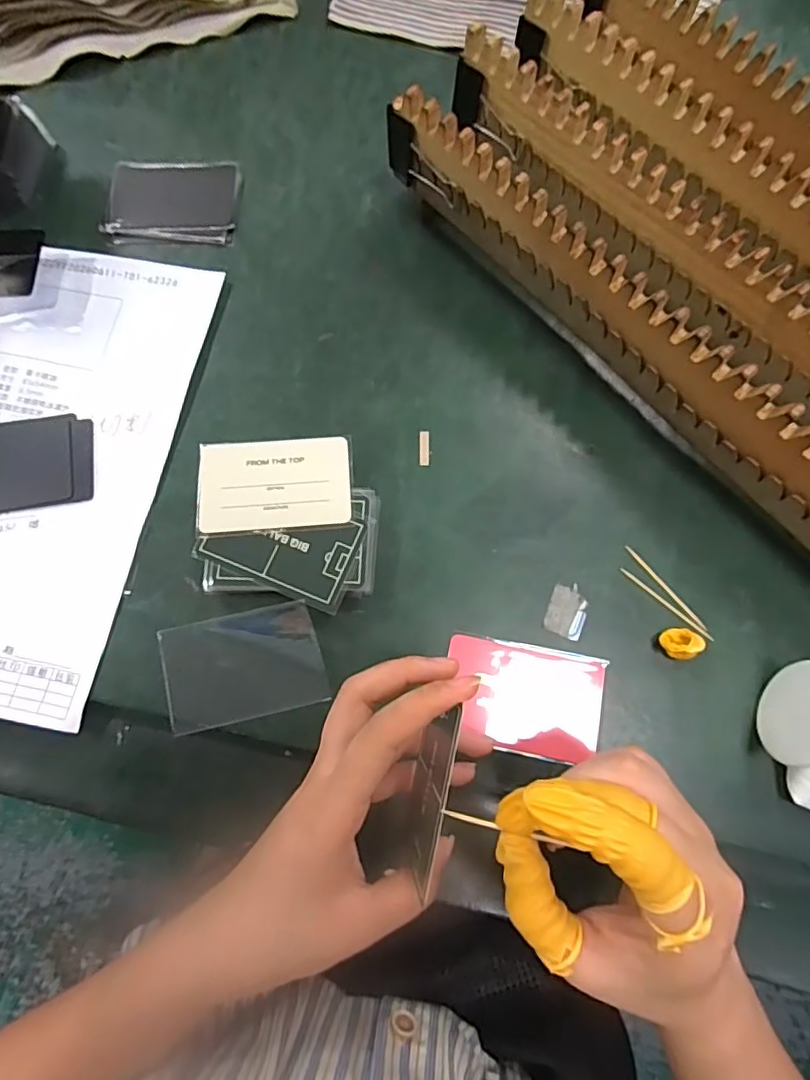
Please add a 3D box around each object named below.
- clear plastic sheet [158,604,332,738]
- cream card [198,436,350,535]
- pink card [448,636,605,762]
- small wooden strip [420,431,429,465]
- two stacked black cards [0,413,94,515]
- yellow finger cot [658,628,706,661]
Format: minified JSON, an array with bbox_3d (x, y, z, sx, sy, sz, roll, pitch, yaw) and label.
[{"bbox_3d":[-0.089,0.069,0.307,0.084,0.009,0.056,-12,81,-3],"label":"clear plastic sheet"},{"bbox_3d":[-0.074,-0.032,0.321,0.084,0.004,0.053,-4,74,-2],"label":"cream card"},{"bbox_3d":[0.065,0.086,0.307,0.083,0.005,0.056,11,77,3],"label":"pink card"},{"bbox_3d":[0.012,-0.057,0.343,0.006,0.004,0.022,0,76,1],"label":"small wooden strip"},{"bbox_3d":[-0.239,-0.046,0.346,0.096,0.005,0.061,-10,73,0],"label":"two stacked black cards"},{"bbox_3d":[0.151,0.057,0.307,0.020,0.018,0.017,-2,76,0],"label":"yellow finger cot"}]

